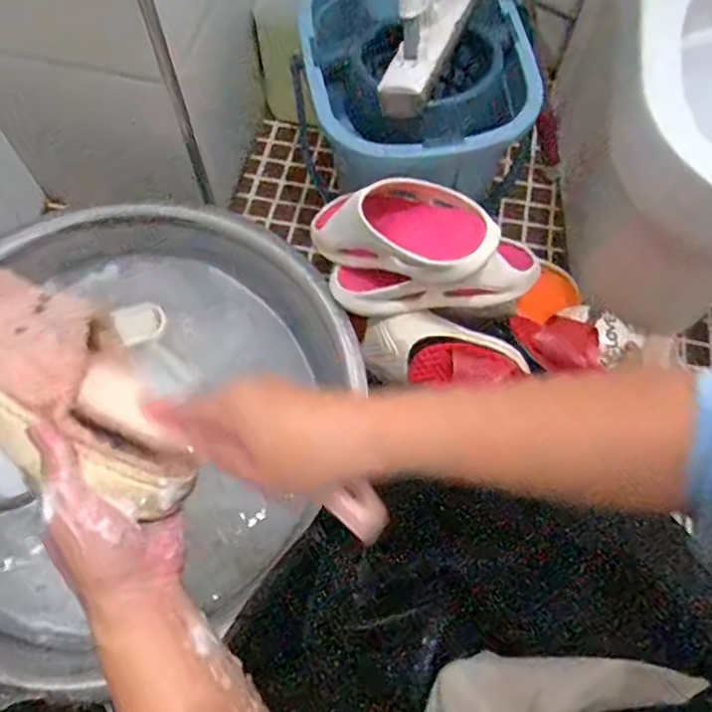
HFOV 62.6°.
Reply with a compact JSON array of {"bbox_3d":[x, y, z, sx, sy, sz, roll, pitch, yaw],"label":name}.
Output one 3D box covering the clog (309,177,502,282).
[{"bbox_3d":[0.050,-0.156,0.701,0.249,0.104,0.101,18,44,39],"label":"clog"}]

